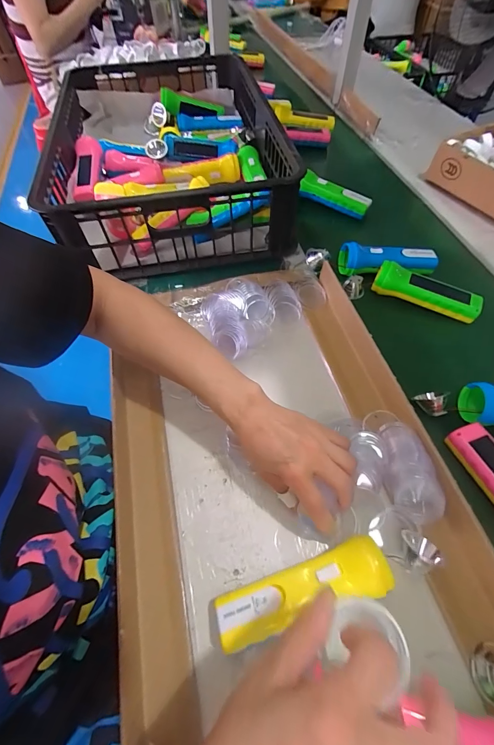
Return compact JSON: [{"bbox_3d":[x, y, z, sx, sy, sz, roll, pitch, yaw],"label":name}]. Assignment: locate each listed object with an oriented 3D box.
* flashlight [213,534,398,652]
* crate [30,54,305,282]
[{"bbox_3d":[0.049,0.200,0.295,0.154,0.045,0.043,-15,59,-9],"label":"flashlight"},{"bbox_3d":[-0.154,-0.440,0.640,0.394,0.154,0.556,-10,58,-5],"label":"crate"}]

